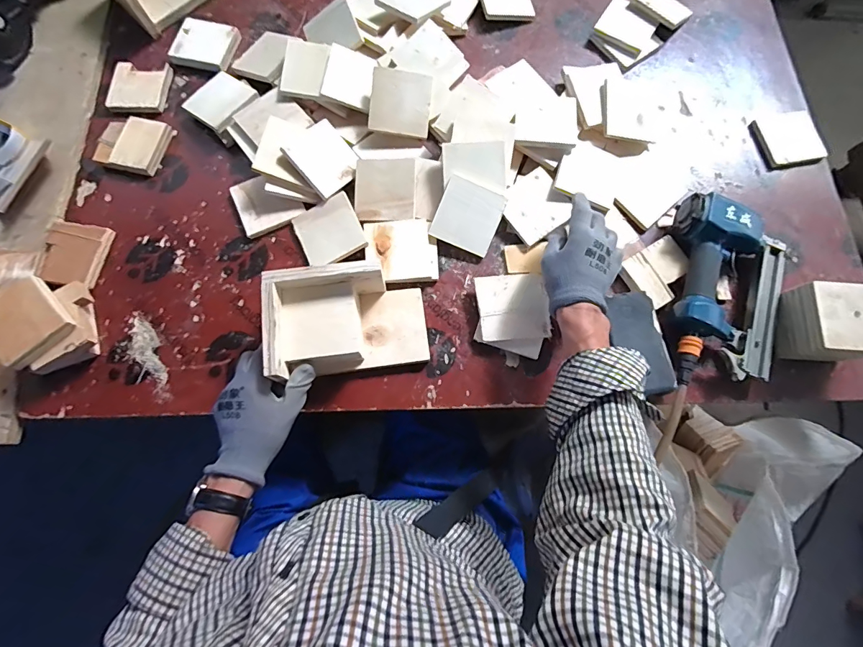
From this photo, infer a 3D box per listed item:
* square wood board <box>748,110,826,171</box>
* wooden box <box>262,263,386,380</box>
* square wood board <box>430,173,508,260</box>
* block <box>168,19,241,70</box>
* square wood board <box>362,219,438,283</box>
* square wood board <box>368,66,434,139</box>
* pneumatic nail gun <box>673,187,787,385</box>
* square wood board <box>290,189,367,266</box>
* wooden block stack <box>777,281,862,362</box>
[{"bbox_3d":[0.580,-0.301,0.670,0.107,0.010,0.098,-13,77,-4],"label":"square wood board"},{"bbox_3d":[-0.126,-0.002,0.511,0.135,0.077,0.118,-8,76,-3],"label":"wooden box"},{"bbox_3d":[0.053,-0.154,0.591,0.087,0.008,0.090,23,97,-3],"label":"square wood board"},{"bbox_3d":[-0.371,-0.458,0.677,0.094,0.018,0.086,12,76,2],"label":"block"},{"bbox_3d":[-0.042,-0.102,0.584,0.099,0.009,0.092,-5,76,-2],"label":"square wood board"},{"bbox_3d":[-0.046,-0.336,0.630,0.089,0.010,0.087,6,103,-7],"label":"square wood board"},{"bbox_3d":[0.410,-0.050,0.563,0.146,0.060,0.235,9,76,1],"label":"pneumatic nail gun"},{"bbox_3d":[-0.147,-0.131,0.590,0.089,0.009,0.091,-25,77,3],"label":"square wood board"},{"bbox_3d":[0.522,0.001,0.546,0.090,0.078,0.096,-1,76,-1],"label":"wooden block stack"}]

